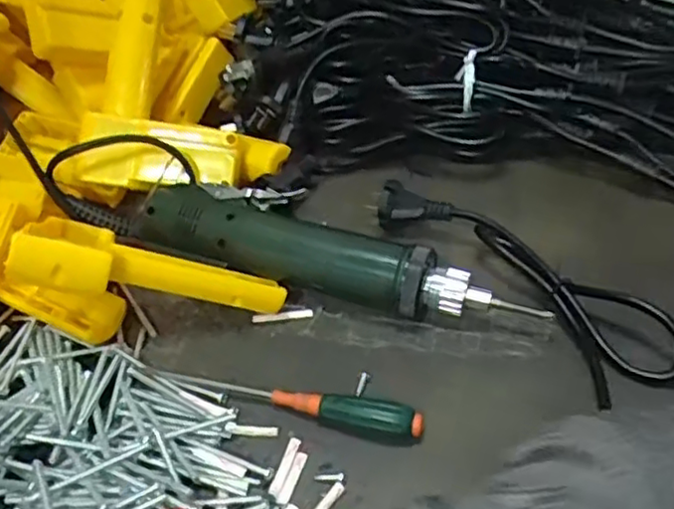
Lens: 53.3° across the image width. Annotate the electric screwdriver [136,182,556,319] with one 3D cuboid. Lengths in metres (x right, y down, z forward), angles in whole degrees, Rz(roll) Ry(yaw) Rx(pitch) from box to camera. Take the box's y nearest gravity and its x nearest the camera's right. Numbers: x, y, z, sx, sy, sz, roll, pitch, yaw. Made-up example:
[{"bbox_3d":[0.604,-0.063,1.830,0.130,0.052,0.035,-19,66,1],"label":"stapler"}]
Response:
[{"bbox_3d":[-0.009,-0.001,0.405,0.246,0.042,0.044,11,44,17],"label":"electric screwdriver"}]

